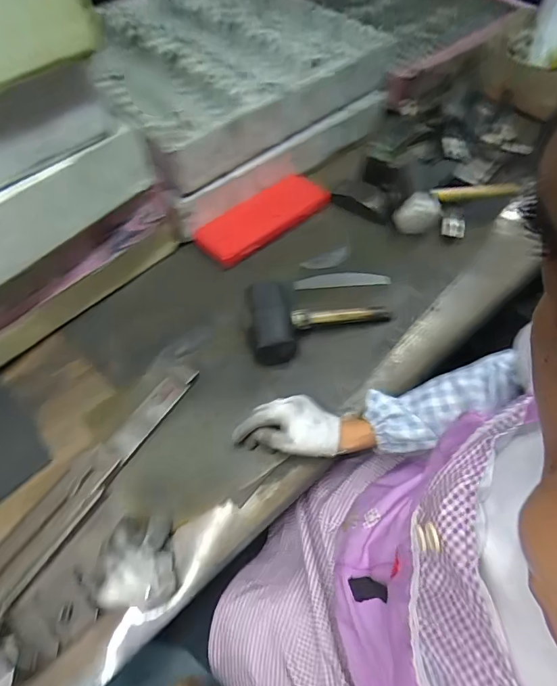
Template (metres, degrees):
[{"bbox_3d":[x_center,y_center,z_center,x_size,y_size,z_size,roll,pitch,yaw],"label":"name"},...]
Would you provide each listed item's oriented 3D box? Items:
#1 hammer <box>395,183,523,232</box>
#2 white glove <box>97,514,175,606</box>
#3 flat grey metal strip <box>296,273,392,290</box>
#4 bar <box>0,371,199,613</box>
[{"bbox_3d":[0.330,-0.266,0.728,0.231,0.077,0.061,-20,60,-11],"label":"hammer"},{"bbox_3d":[-0.150,0.230,0.423,0.074,0.044,0.088,-4,58,-2],"label":"white glove"},{"bbox_3d":[0.108,-0.110,0.680,0.165,0.007,0.031,-5,58,-5],"label":"flat grey metal strip"},{"bbox_3d":[-0.232,0.164,0.496,0.054,0.029,0.338,28,63,17],"label":"bar"}]

